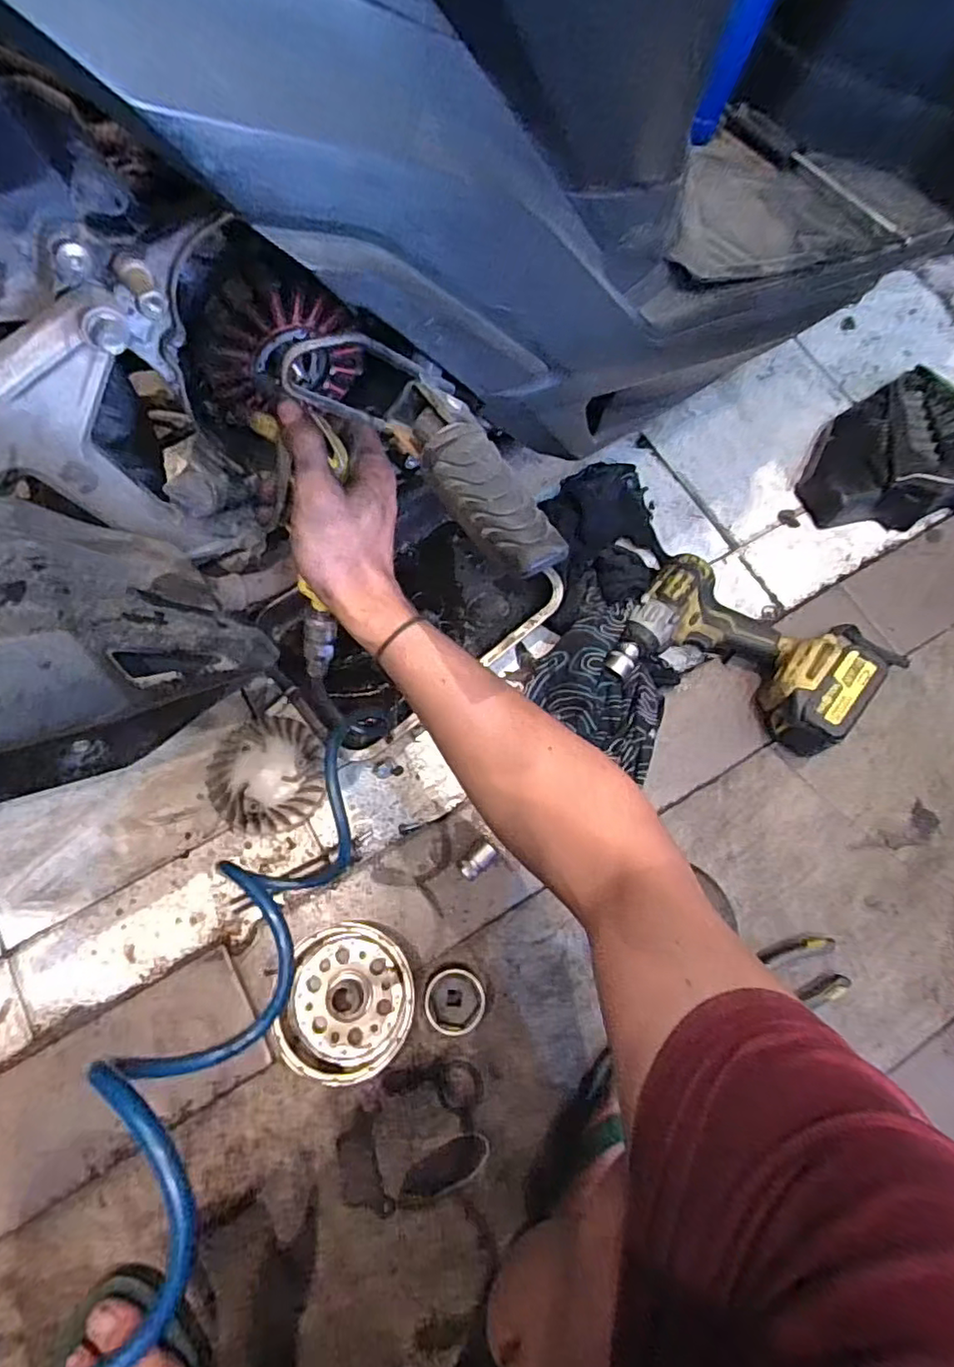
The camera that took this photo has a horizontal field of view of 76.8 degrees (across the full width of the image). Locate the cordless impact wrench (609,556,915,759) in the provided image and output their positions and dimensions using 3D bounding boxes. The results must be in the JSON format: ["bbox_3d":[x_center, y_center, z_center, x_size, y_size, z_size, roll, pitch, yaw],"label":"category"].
[{"bbox_3d":[0.319,-0.032,0.663,0.305,0.085,0.178,25,71,6],"label":"cordless impact wrench"}]

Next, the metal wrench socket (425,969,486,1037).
[{"bbox_3d":[-0.020,0.285,0.545,0.049,0.048,0.049,1,71,-2],"label":"metal wrench socket"}]

